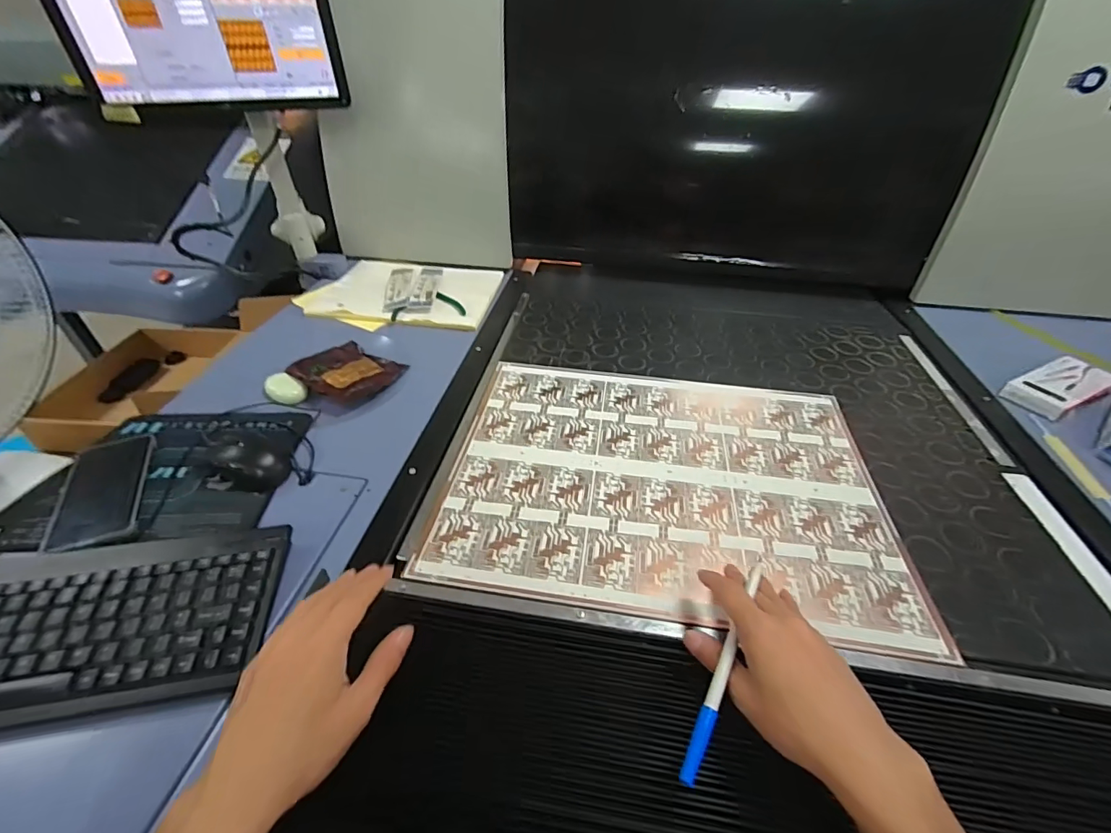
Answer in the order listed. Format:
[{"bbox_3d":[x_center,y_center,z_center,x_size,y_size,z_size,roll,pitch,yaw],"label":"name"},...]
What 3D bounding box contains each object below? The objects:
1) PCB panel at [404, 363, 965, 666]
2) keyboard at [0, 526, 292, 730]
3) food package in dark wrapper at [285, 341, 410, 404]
[{"bbox_3d":[0.129,0.064,0.570,0.486,0.009,0.373,7,40,6],"label":"PCB panel"},{"bbox_3d":[-0.390,0.173,0.397,0.285,0.028,0.154,-5,41,-8],"label":"keyboard"},{"bbox_3d":[-0.319,-0.072,0.731,0.157,0.020,0.119,21,44,21],"label":"food package in dark wrapper"}]

